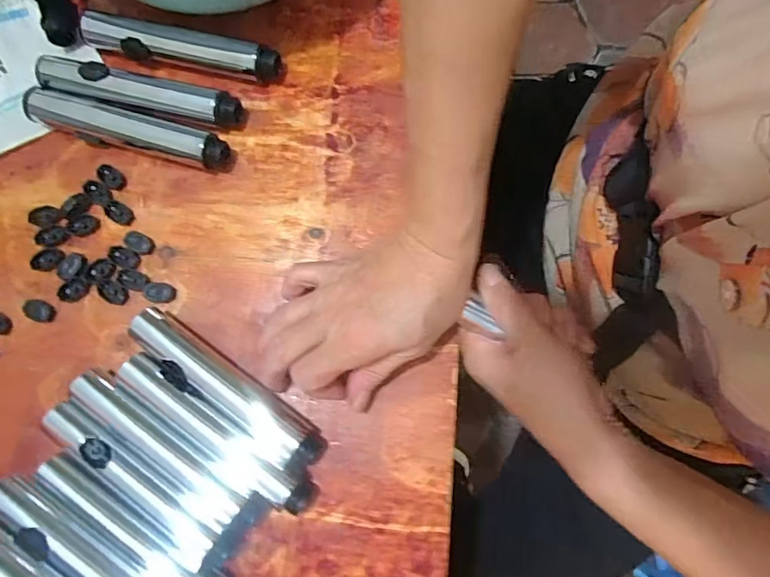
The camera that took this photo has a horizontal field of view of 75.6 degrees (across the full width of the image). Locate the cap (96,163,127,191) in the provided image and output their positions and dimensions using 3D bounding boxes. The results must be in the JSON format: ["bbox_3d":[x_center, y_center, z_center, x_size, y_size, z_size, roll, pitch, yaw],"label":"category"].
[{"bbox_3d":[-0.207,-0.084,0.374,0.021,0.009,0.014,41,82,9],"label":"cap"}]

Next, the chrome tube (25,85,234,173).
[{"bbox_3d":[-0.191,-0.117,0.372,0.155,0.021,0.029,15,79,4],"label":"chrome tube"}]

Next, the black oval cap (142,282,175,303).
[{"bbox_3d":[-0.161,0.003,0.354,0.020,0.008,0.014,9,79,3],"label":"black oval cap"}]

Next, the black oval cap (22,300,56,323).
[{"bbox_3d":[-0.253,0.016,0.361,0.024,0.004,0.015,14,79,4],"label":"black oval cap"}]

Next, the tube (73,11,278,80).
[{"bbox_3d":[-0.156,-0.182,0.379,0.157,0.024,0.024,11,79,4],"label":"tube"}]

